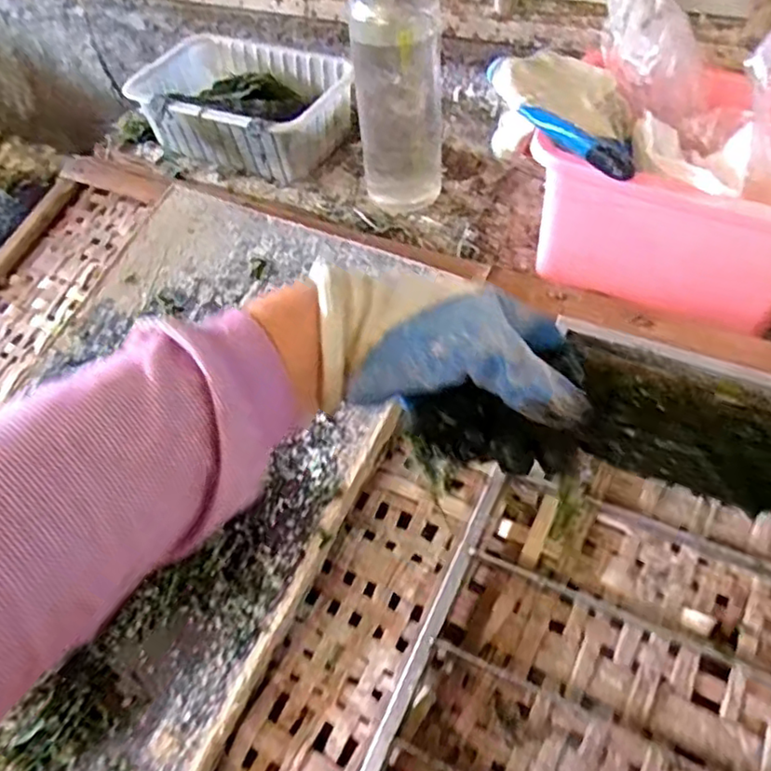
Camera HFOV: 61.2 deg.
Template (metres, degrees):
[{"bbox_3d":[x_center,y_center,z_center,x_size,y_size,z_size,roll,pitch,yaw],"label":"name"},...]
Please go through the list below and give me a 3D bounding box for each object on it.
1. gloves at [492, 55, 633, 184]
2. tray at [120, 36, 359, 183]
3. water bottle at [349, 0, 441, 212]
[{"bbox_3d":[0.167,-0.229,0.555,0.108,0.056,0.167,-33,54,-20],"label":"gloves"},{"bbox_3d":[-0.159,-0.336,0.796,0.233,0.080,0.161,16,54,19],"label":"tray"},{"bbox_3d":[0.006,-0.295,0.634,0.095,0.289,0.072,-4,50,2],"label":"water bottle"}]

